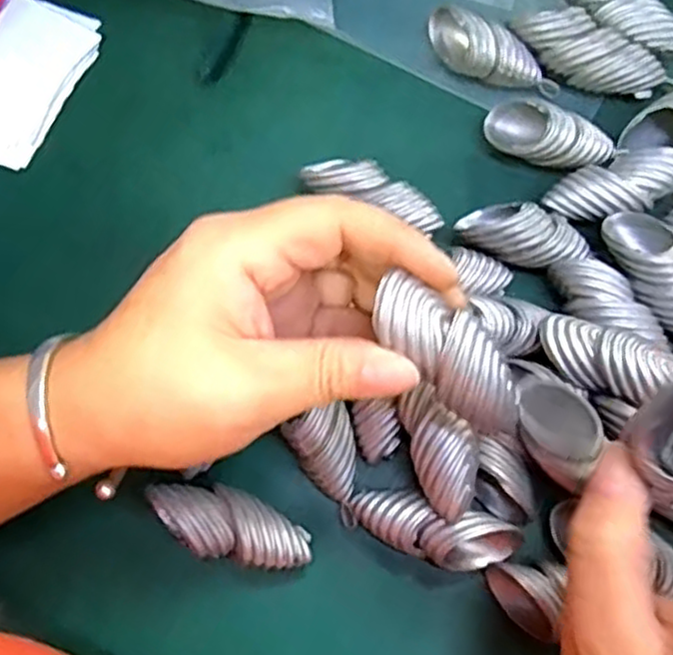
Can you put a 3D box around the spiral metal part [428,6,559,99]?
[{"bbox_3d":[0.074,-0.128,0.341,0.067,0.027,0.021,26,77,9],"label":"spiral metal part"}]

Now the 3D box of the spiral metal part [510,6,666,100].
[{"bbox_3d":[0.119,-0.129,0.337,0.070,0.028,0.025,26,76,9],"label":"spiral metal part"}]

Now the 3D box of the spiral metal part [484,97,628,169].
[{"bbox_3d":[0.098,-0.086,0.328,0.058,0.027,0.024,26,77,9],"label":"spiral metal part"}]

